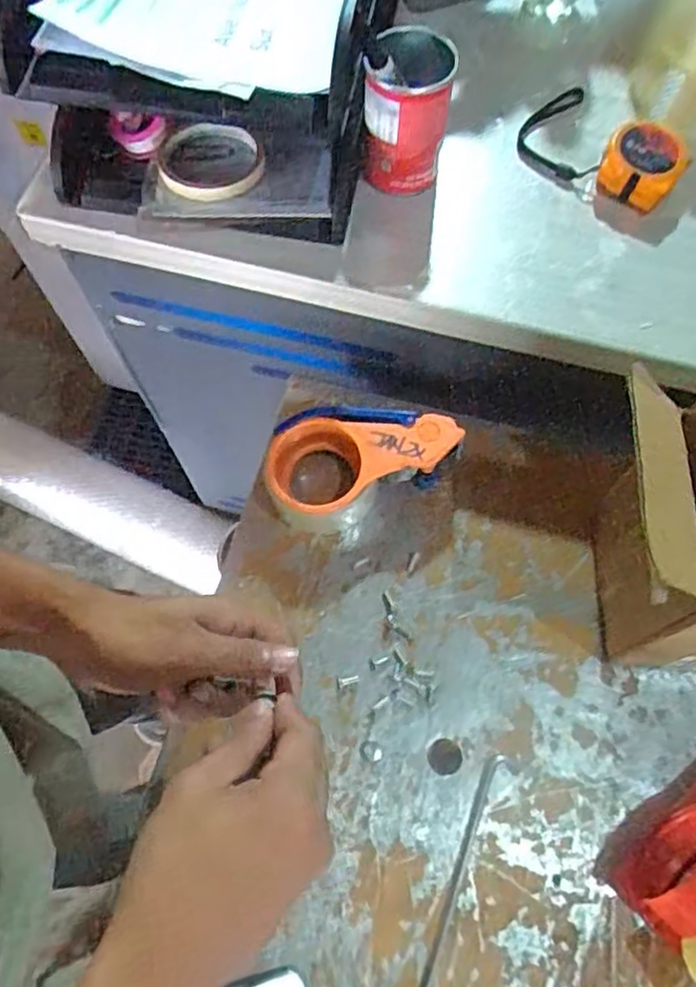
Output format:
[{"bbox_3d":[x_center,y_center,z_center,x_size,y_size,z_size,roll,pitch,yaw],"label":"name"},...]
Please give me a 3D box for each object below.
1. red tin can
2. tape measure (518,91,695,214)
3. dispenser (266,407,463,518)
[{"bbox_3d":[0.047,-0.302,0.541,0.064,0.101,0.064,0,68,0],"label":"red tin can"},{"bbox_3d":[0.210,-0.295,0.576,0.090,0.034,0.147,-32,71,-10],"label":"tape measure"},{"bbox_3d":[0.009,-0.031,0.569,0.152,0.060,0.079,-22,69,-6],"label":"dispenser"}]

